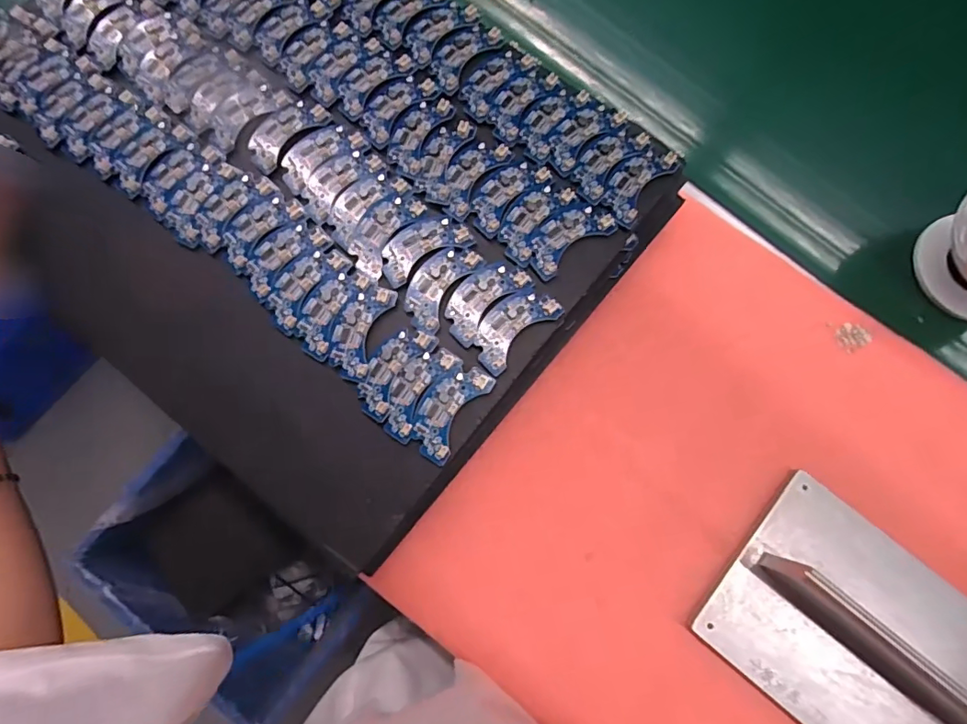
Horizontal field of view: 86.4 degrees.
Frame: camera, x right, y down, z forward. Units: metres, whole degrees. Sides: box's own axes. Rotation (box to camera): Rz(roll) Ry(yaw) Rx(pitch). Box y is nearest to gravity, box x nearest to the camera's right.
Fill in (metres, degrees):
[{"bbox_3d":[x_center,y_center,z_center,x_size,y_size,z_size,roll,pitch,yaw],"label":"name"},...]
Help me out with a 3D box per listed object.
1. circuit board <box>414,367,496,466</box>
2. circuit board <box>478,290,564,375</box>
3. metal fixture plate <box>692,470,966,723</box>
[{"bbox_3d":[-0.023,0.030,0.331,0.033,0.005,0.065,33,81,6],"label":"circuit board"},{"bbox_3d":[0.019,-0.024,0.341,0.063,0.007,0.035,-44,82,-8],"label":"circuit board"},{"bbox_3d":[0.263,0.190,0.333,0.199,0.059,0.140,40,81,7],"label":"metal fixture plate"}]

